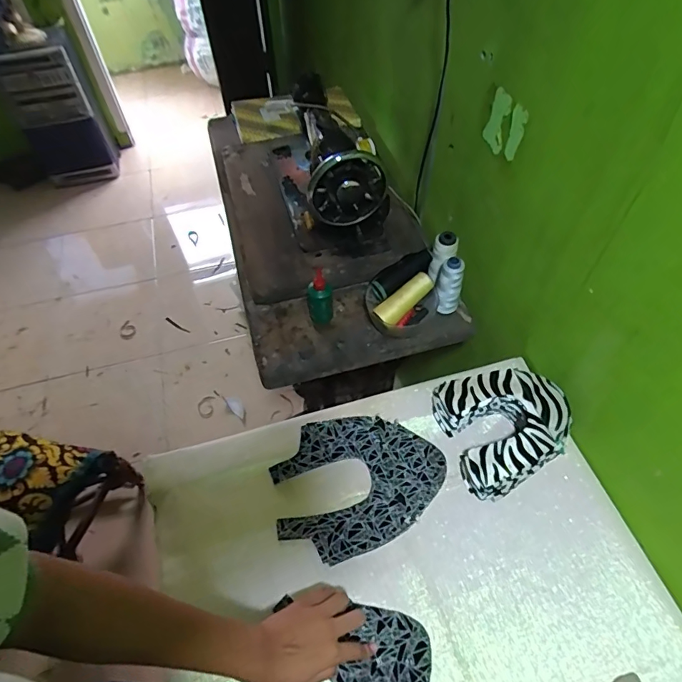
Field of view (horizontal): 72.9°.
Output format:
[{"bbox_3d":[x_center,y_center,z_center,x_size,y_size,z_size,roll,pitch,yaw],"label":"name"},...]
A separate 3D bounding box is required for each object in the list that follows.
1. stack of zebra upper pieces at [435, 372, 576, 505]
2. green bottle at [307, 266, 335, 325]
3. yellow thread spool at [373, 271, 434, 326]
[{"bbox_3d":[0.238,0.120,0.669,0.160,0.083,0.162,-17,55,-10],"label":"stack of zebra upper pieces"},{"bbox_3d":[-0.037,-0.074,0.807,0.041,0.110,0.031,-12,54,-7],"label":"green bottle"},{"bbox_3d":[0.111,-0.071,0.792,0.110,0.037,0.035,-40,59,1],"label":"yellow thread spool"}]

